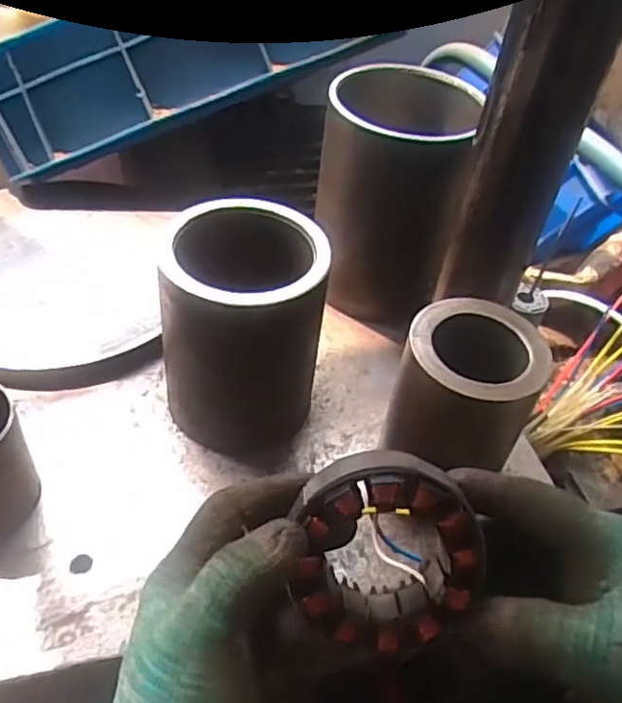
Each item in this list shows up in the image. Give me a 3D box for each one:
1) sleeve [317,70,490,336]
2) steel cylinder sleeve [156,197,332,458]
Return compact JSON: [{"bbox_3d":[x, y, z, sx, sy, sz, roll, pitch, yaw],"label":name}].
[{"bbox_3d":[0.061,-0.137,0.594,0.105,0.175,0.119,10,45,2],"label":"sleeve"},{"bbox_3d":[-0.046,-0.013,0.482,0.099,0.152,0.112,13,45,6],"label":"steel cylinder sleeve"}]

